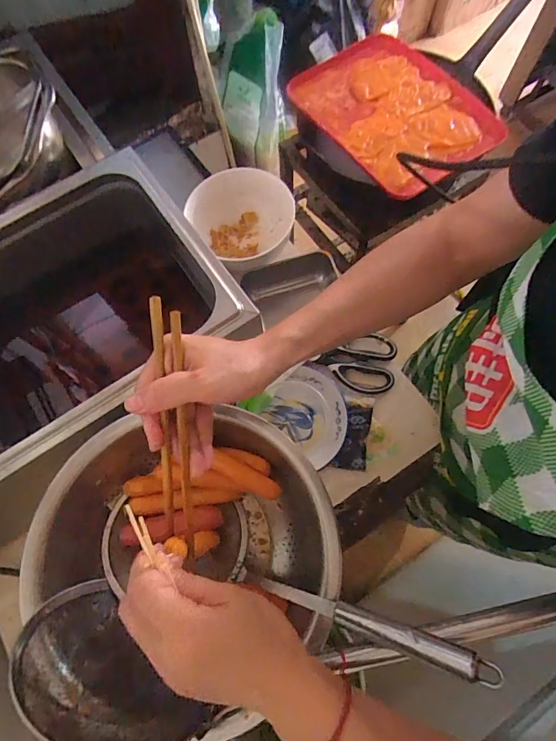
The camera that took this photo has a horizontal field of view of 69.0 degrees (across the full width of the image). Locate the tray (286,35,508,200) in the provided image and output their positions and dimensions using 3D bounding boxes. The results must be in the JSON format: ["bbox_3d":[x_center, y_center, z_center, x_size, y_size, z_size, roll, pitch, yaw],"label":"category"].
[{"bbox_3d":[0.217,-0.501,0.771,0.259,0.034,0.355,-34,72,-9],"label":"tray"}]

